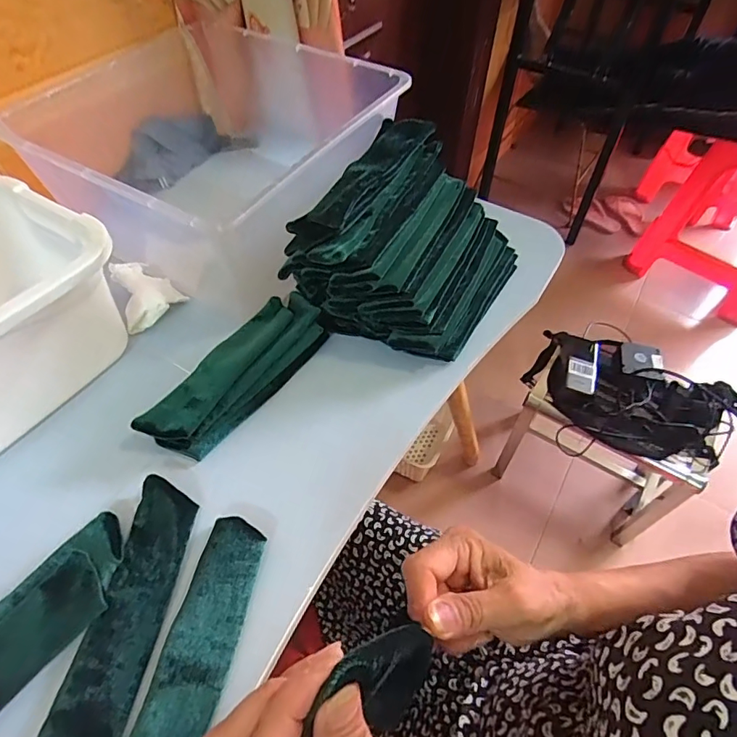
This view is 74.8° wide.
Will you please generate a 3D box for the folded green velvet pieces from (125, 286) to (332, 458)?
[{"bbox_3d":[-0.112,0.000,0.436,0.065,0.026,0.185,27,58,18],"label":"folded green velvet pieces"}]

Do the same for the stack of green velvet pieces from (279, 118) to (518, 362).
[{"bbox_3d":[0.038,-0.123,0.471,0.178,0.125,0.183,28,58,18],"label":"stack of green velvet pieces"}]

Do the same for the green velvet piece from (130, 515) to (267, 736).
[{"bbox_3d":[-0.107,0.178,0.300,0.041,0.009,0.169,10,54,6],"label":"green velvet piece"}]

